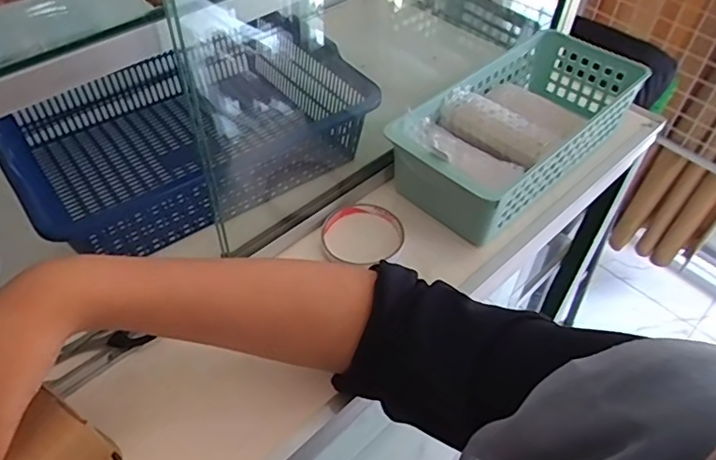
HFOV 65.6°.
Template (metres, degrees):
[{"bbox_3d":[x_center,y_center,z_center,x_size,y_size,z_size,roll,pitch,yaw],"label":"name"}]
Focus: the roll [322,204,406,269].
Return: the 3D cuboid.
[{"bbox_3d":[0.005,0.003,0.551,0.084,0.012,0.072,-27,55,-25],"label":"roll"}]

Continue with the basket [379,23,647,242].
[{"bbox_3d":[0.178,-0.118,0.617,0.139,0.082,0.327,37,56,25],"label":"basket"}]

